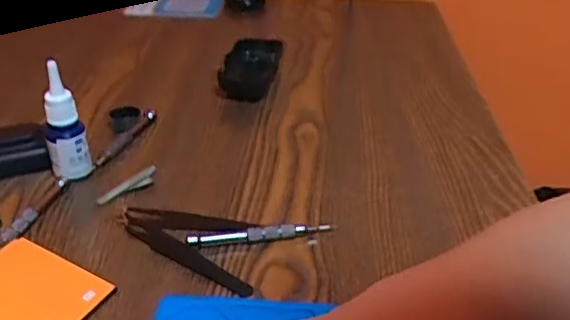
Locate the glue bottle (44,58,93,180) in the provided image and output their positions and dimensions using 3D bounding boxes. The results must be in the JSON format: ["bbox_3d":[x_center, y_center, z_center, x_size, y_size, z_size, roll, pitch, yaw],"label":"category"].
[{"bbox_3d":[-0.170,-0.027,0.463,0.027,0.091,0.020,-24,40,-34],"label":"glue bottle"}]

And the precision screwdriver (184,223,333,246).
[{"bbox_3d":[-0.016,0.051,0.423,0.102,0.013,0.010,-5,33,-11],"label":"precision screwdriver"}]

